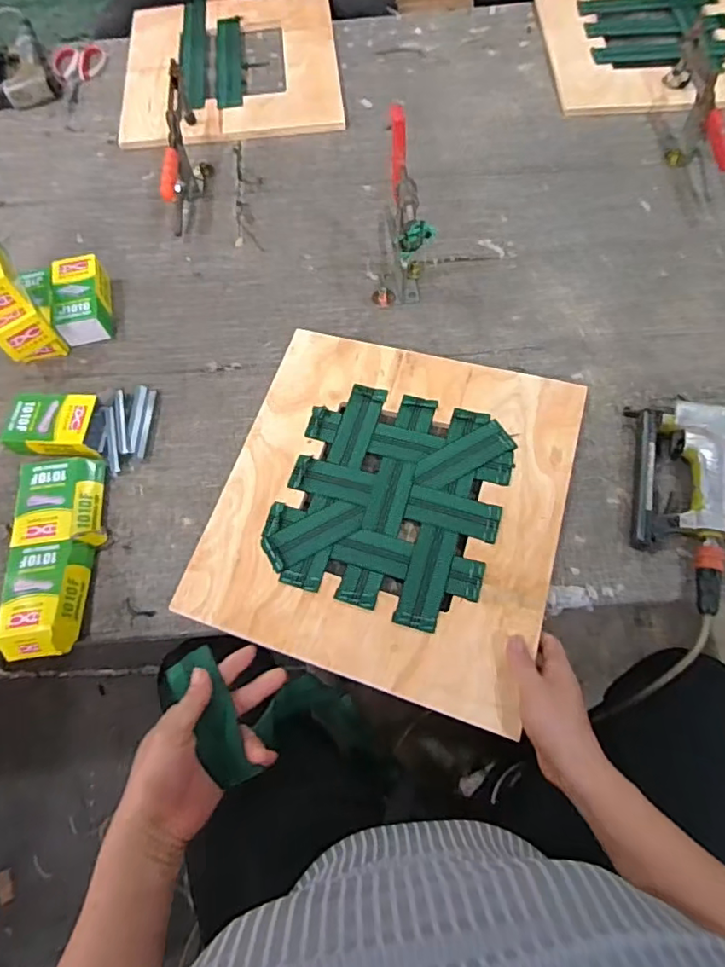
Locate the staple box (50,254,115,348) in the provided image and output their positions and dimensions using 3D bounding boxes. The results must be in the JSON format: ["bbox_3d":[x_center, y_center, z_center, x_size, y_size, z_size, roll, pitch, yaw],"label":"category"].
[{"bbox_3d":[-0.410,-0.268,0.809,0.066,0.053,0.129,-12,66,-2],"label":"staple box"}]

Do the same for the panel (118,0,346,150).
[{"bbox_3d":[-0.252,-0.806,1.063,0.403,0.021,0.429,-6,66,0],"label":"panel"}]

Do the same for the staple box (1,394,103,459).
[{"bbox_3d":[-0.406,-0.076,0.737,0.126,0.033,0.085,1,66,4],"label":"staple box"}]

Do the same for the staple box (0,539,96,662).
[{"bbox_3d":[-0.368,0.134,0.640,0.095,0.035,0.128,-7,66,0],"label":"staple box"}]

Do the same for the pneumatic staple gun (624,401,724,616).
[{"bbox_3d":[0.373,0.016,0.650,0.123,0.041,0.253,14,68,9],"label":"pneumatic staple gun"}]

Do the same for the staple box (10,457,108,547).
[{"bbox_3d":[-0.379,0.026,0.692,0.106,0.032,0.119,-12,66,-2],"label":"staple box"}]

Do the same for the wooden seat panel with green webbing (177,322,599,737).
[{"bbox_3d":[0.038,0.016,0.673,0.401,0.011,0.422,17,68,10],"label":"wooden seat panel with green webbing"}]

